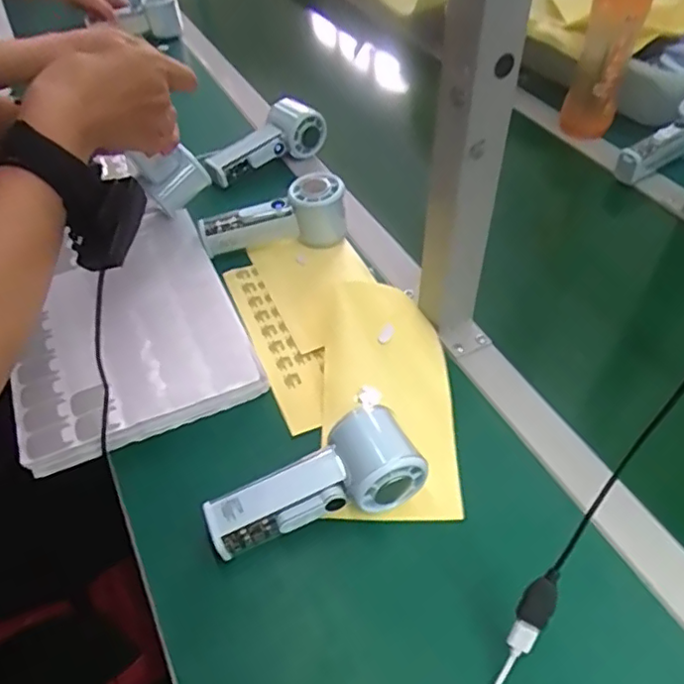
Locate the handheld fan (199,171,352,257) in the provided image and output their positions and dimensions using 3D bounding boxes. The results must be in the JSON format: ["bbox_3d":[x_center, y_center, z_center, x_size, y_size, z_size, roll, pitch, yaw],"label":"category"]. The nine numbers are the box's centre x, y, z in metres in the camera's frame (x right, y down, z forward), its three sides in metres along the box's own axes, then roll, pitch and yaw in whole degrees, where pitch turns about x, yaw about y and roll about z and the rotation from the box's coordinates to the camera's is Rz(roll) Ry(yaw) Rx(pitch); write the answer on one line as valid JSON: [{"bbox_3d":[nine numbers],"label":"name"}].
[{"bbox_3d":[-0.070,-0.131,0.633,0.146,0.063,0.044,-8,47,-7],"label":"handheld fan"}]

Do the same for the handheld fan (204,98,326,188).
[{"bbox_3d":[-0.090,-0.237,0.734,0.156,0.060,0.045,-32,53,-11],"label":"handheld fan"}]

